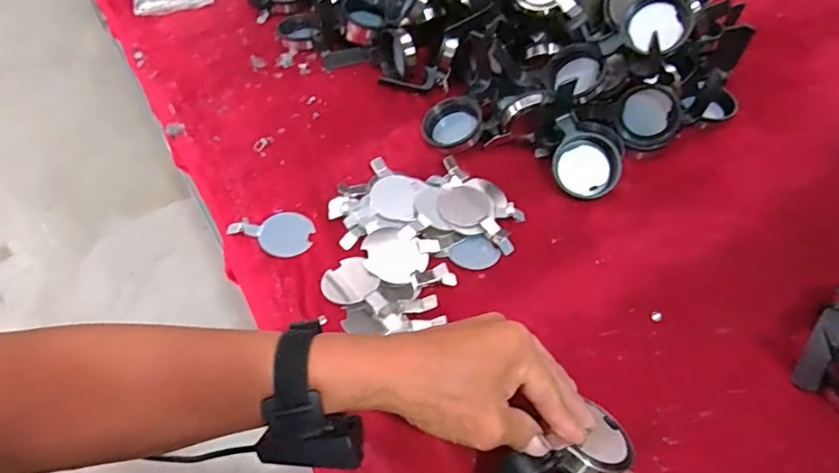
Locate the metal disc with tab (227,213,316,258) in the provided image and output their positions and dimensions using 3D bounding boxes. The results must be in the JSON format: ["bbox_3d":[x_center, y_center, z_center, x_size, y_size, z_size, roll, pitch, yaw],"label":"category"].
[{"bbox_3d":[-0.143,-0.001,0.510,0.079,0.006,0.051,-14,55,-12],"label":"metal disc with tab"}]

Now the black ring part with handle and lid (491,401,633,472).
[{"bbox_3d":[0.090,0.162,0.365,0.129,0.044,0.045,-19,53,-13],"label":"black ring part with handle and lid"}]

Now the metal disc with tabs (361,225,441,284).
[{"bbox_3d":[-0.023,0.015,0.497,0.064,0.007,0.062,1,53,-1],"label":"metal disc with tabs"}]

